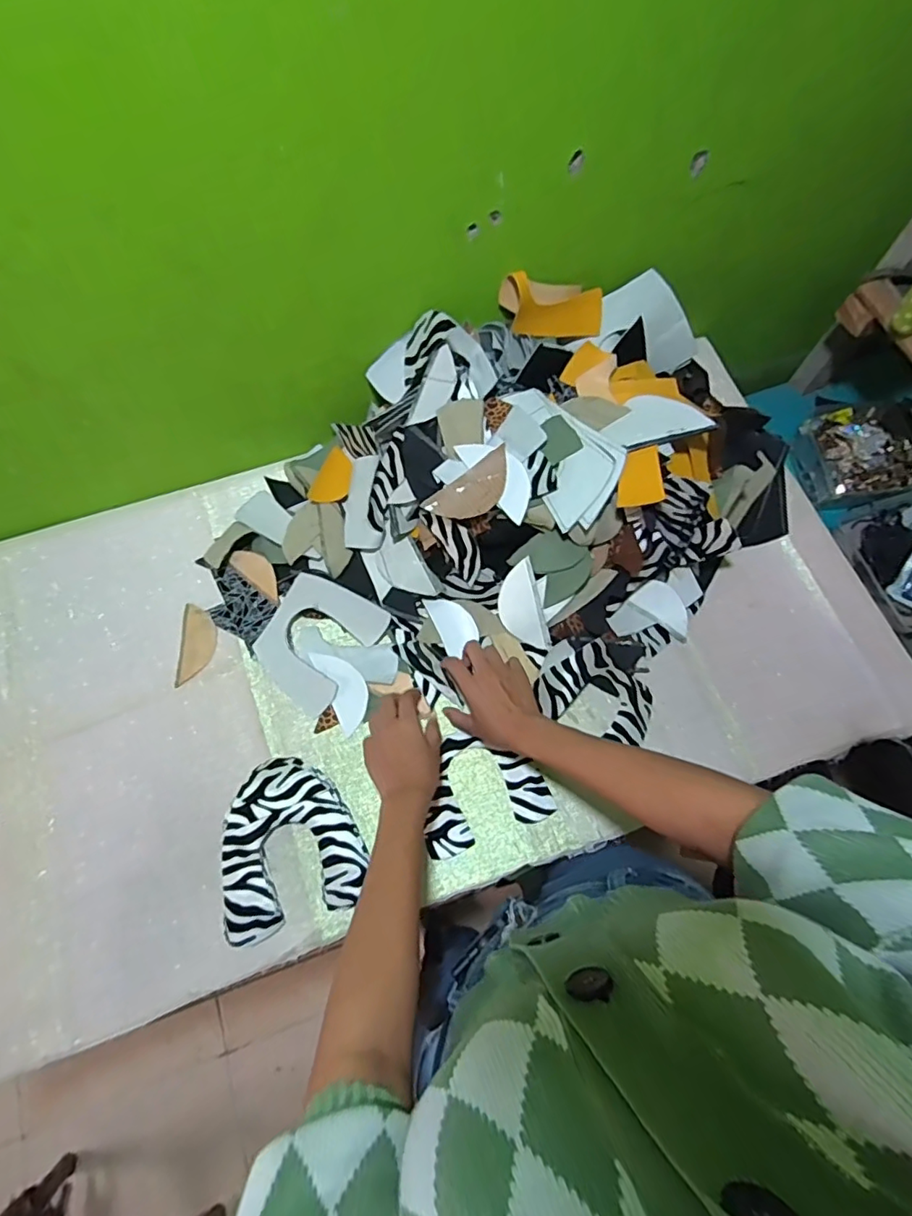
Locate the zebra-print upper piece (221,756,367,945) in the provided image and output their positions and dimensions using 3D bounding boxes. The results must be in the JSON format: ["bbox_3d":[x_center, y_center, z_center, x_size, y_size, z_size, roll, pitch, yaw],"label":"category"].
[{"bbox_3d":[-0.187,0.254,0.623,0.154,0.023,0.168,-18,71,-7],"label":"zebra-print upper piece"}]

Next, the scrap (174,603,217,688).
[{"bbox_3d":[-0.322,0.046,0.708,0.044,0.004,0.100,0,74,1],"label":"scrap"}]

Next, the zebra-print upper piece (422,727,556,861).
[{"bbox_3d":[0.026,0.202,0.648,0.145,0.009,0.120,-19,71,-7],"label":"zebra-print upper piece"}]

